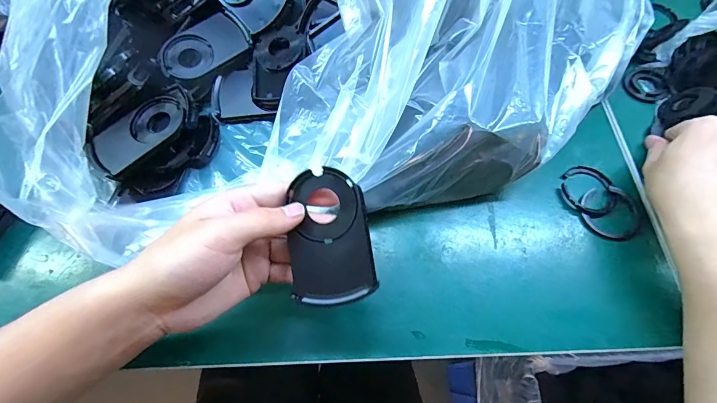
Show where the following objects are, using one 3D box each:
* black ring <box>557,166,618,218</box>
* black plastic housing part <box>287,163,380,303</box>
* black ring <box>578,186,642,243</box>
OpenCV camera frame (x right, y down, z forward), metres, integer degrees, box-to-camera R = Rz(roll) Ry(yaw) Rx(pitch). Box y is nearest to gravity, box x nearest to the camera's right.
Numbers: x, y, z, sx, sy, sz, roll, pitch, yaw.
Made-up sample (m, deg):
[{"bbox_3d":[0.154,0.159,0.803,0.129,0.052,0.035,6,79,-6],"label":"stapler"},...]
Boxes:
[{"bbox_3d":[0.218,-0.011,0.338,0.050,0.004,0.048,0,65,0],"label":"black ring"},{"bbox_3d":[-0.021,0.023,0.242,0.056,0.006,0.089,-11,82,13],"label":"black plastic housing part"},{"bbox_3d":[0.232,0.011,0.328,0.050,0.004,0.053,0,65,0],"label":"black ring"}]

